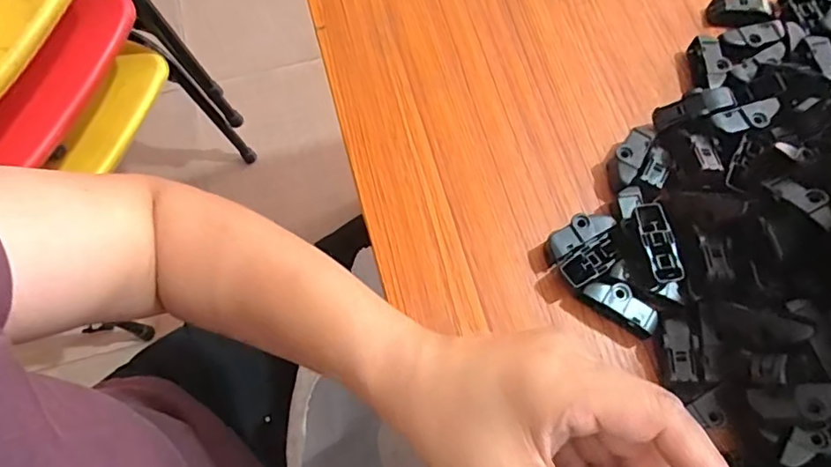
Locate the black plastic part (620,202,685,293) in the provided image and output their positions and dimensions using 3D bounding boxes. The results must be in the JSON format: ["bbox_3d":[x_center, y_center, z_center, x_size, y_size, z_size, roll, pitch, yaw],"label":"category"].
[{"bbox_3d":[0.138,0.008,0.316,0.019,0.021,0.047,-9,69,-4],"label":"black plastic part"}]

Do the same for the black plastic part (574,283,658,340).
[{"bbox_3d":[0.118,0.042,0.314,0.045,0.010,0.019,39,73,13],"label":"black plastic part"}]

